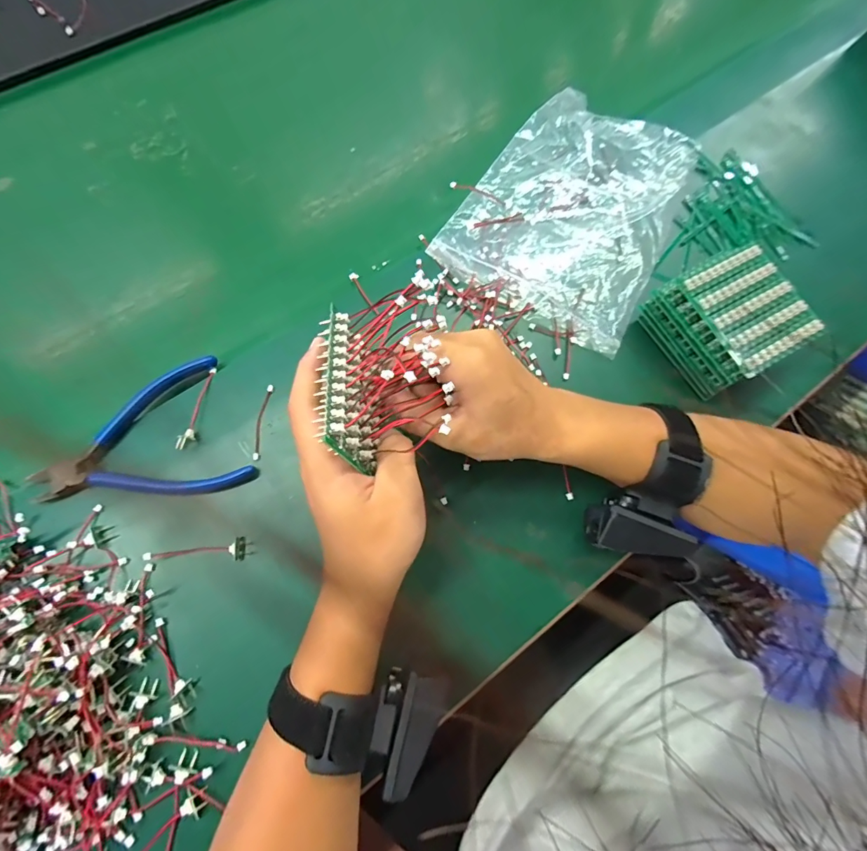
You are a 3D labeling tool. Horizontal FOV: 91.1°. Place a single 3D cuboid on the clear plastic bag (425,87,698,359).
[{"bbox_3d":[0.131,-0.198,0.382,0.168,0.020,0.236,30,74,7],"label":"clear plastic bag"}]

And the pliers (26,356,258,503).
[{"bbox_3d":[-0.210,0.017,0.304,0.135,0.011,0.099,-23,75,-9],"label":"pliers"}]

